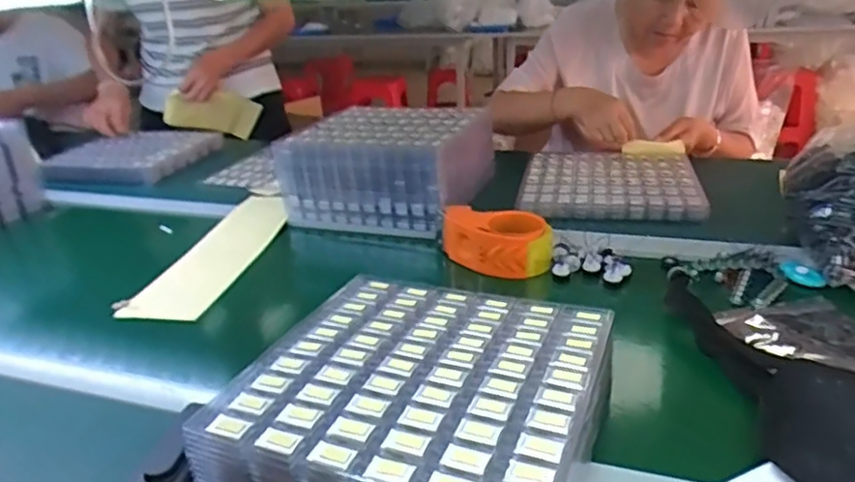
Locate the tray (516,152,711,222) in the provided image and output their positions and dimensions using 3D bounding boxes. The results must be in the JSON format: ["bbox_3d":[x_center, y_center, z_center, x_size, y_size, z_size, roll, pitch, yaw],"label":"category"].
[{"bbox_3d":[0.290,-0.093,1.024,0.265,0.031,0.258,3,25,14],"label":"tray"}]

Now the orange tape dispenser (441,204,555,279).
[{"bbox_3d":[0.092,-0.006,0.853,0.089,0.065,0.146,-20,29,-34],"label":"orange tape dispenser"}]

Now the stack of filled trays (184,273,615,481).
[{"bbox_3d":[0.000,0.131,0.531,0.265,0.073,0.258,7,26,21],"label":"stack of filled trays"}]

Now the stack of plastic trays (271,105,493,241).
[{"bbox_3d":[-0.060,-0.119,1.028,0.274,0.139,0.220,6,26,20],"label":"stack of plastic trays"}]

